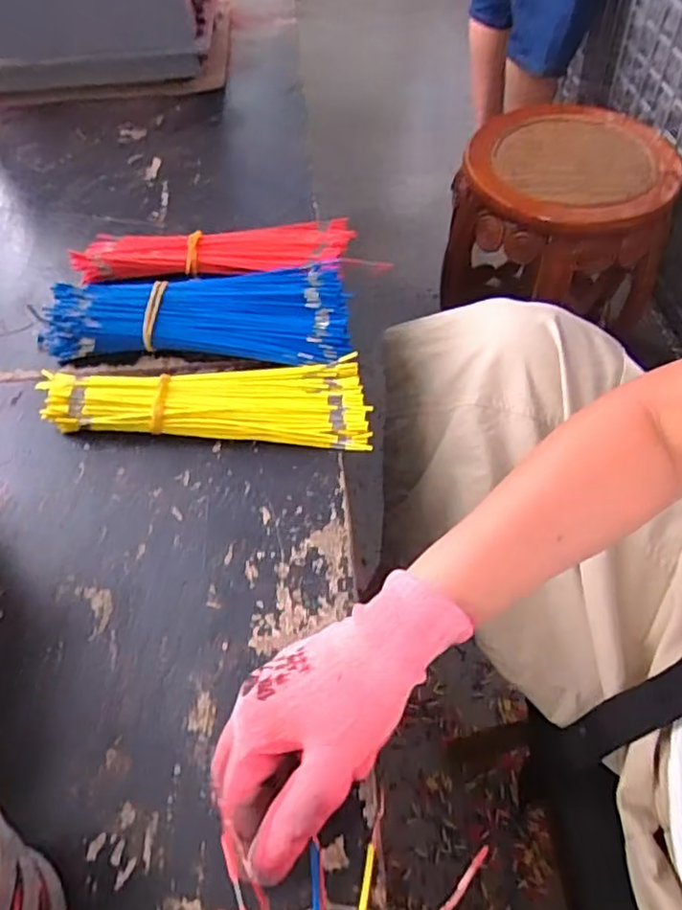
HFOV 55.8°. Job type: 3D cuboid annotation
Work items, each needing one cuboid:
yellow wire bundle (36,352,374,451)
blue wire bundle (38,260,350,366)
[{"bbox_3d":[-0.099,-0.045,0.491,0.241,0.026,0.072,3,55,3],"label":"yellow wire bundle"},{"bbox_3d":[-0.120,-0.114,0.533,0.251,0.039,0.096,-1,55,0],"label":"blue wire bundle"}]

